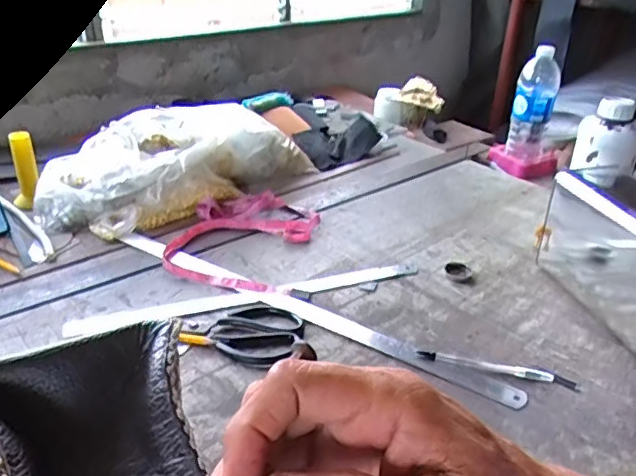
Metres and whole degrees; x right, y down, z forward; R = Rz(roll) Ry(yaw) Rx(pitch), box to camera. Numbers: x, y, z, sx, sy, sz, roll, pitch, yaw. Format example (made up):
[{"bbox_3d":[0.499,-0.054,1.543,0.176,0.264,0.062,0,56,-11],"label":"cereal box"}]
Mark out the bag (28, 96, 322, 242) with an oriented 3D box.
[{"bbox_3d":[-0.244,-0.141,0.986,0.206,0.127,0.467,26,37,35],"label":"bag"}]

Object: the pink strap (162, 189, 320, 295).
[{"bbox_3d":[-0.114,-0.005,0.863,0.194,0.024,0.254,8,30,11],"label":"pink strap"}]

